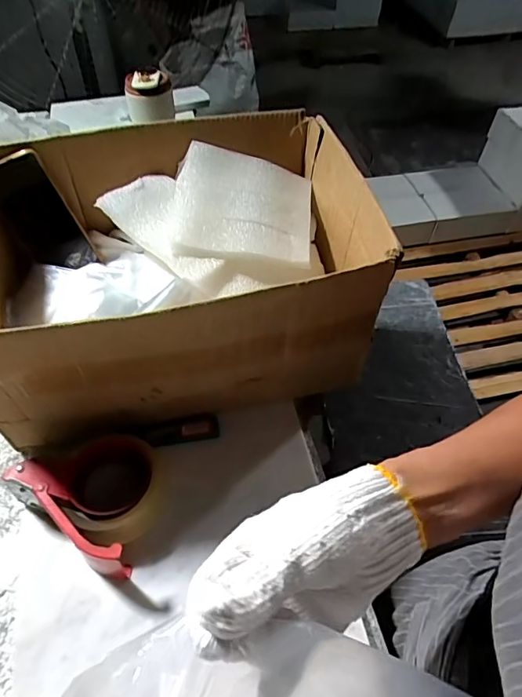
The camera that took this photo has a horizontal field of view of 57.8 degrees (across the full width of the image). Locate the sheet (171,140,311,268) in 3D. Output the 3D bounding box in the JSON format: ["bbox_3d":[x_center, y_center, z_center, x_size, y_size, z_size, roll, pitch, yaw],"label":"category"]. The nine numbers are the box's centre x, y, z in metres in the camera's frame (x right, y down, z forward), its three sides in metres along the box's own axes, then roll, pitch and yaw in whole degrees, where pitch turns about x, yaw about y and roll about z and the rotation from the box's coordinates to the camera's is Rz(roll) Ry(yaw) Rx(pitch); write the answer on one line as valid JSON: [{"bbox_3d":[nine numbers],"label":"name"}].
[{"bbox_3d":[-0.023,-0.177,0.594,0.175,0.020,0.170,10,62,-6],"label":"sheet"}]

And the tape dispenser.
[{"bbox_3d":[-0.164,0.137,0.483,0.148,0.075,0.120,29,58,19],"label":"tape dispenser"}]

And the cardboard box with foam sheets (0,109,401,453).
[{"bbox_3d":[-0.106,-0.109,0.567,0.431,0.183,0.337,-11,54,-10],"label":"cardboard box with foam sheets"}]

